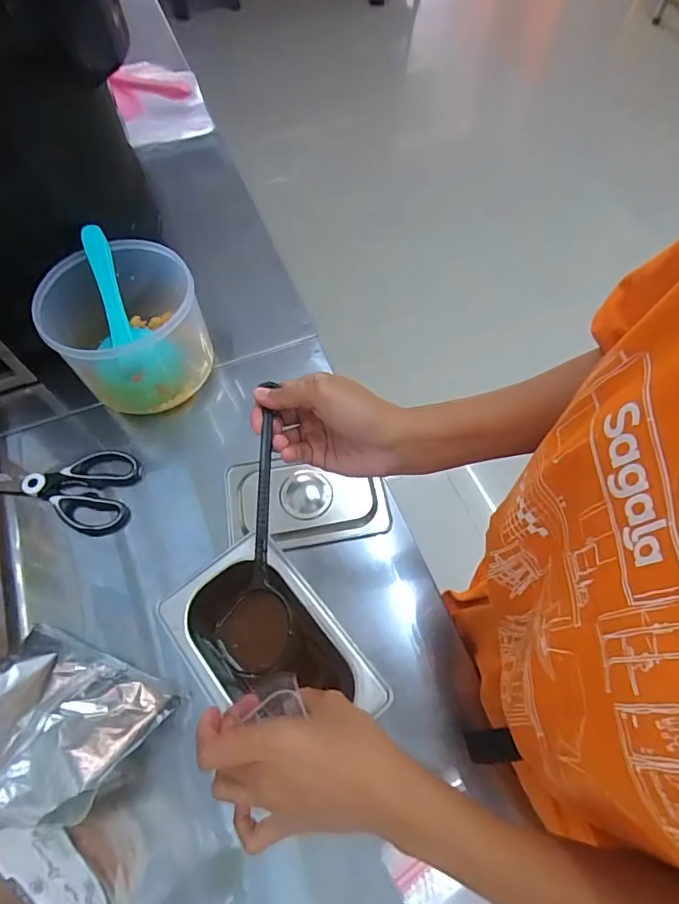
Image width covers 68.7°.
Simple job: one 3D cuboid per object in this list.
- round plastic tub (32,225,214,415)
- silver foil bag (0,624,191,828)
[{"bbox_3d":[-0.243,-0.147,0.587,0.165,0.150,0.140,-28,66,-13],"label":"round plastic tub"},{"bbox_3d":[-0.241,0.222,0.414,0.160,0.050,0.146,15,24,13],"label":"silver foil bag"}]

